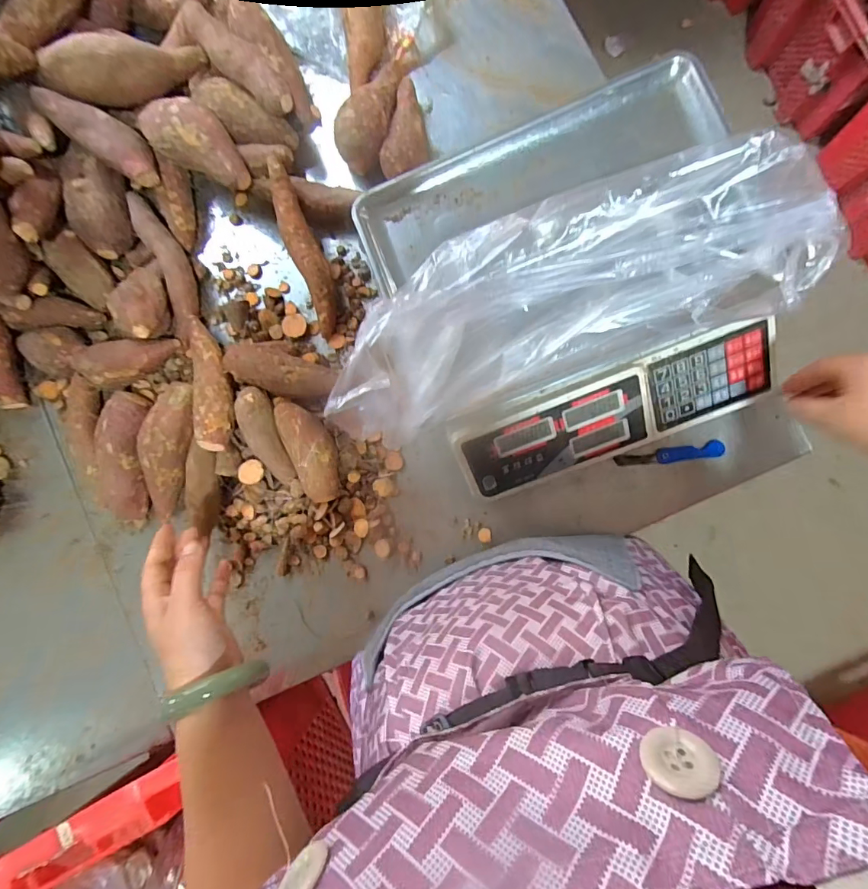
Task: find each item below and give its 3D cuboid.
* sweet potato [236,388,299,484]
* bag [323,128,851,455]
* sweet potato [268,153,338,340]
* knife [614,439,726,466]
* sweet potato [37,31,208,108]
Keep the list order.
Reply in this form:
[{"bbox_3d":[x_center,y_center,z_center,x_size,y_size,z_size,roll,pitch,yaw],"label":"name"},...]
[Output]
[{"bbox_3d":[-0.188,-0.010,0.517,0.036,0.029,0.114,-22,98,4],"label":"sweet potato"},{"bbox_3d":[0.095,-0.124,0.369,0.352,0.130,0.136,-19,82,4],"label":"bag"},{"bbox_3d":[-0.148,-0.222,0.527,0.036,0.034,0.193,-18,99,5],"label":"sweet potato"},{"bbox_3d":[0.256,0.012,0.502,0.113,0.013,0.017,-8,83,6],"label":"knife"},{"bbox_3d":[-0.340,-0.407,0.498,0.177,0.049,0.053,-12,83,-9],"label":"sweet potato"}]

